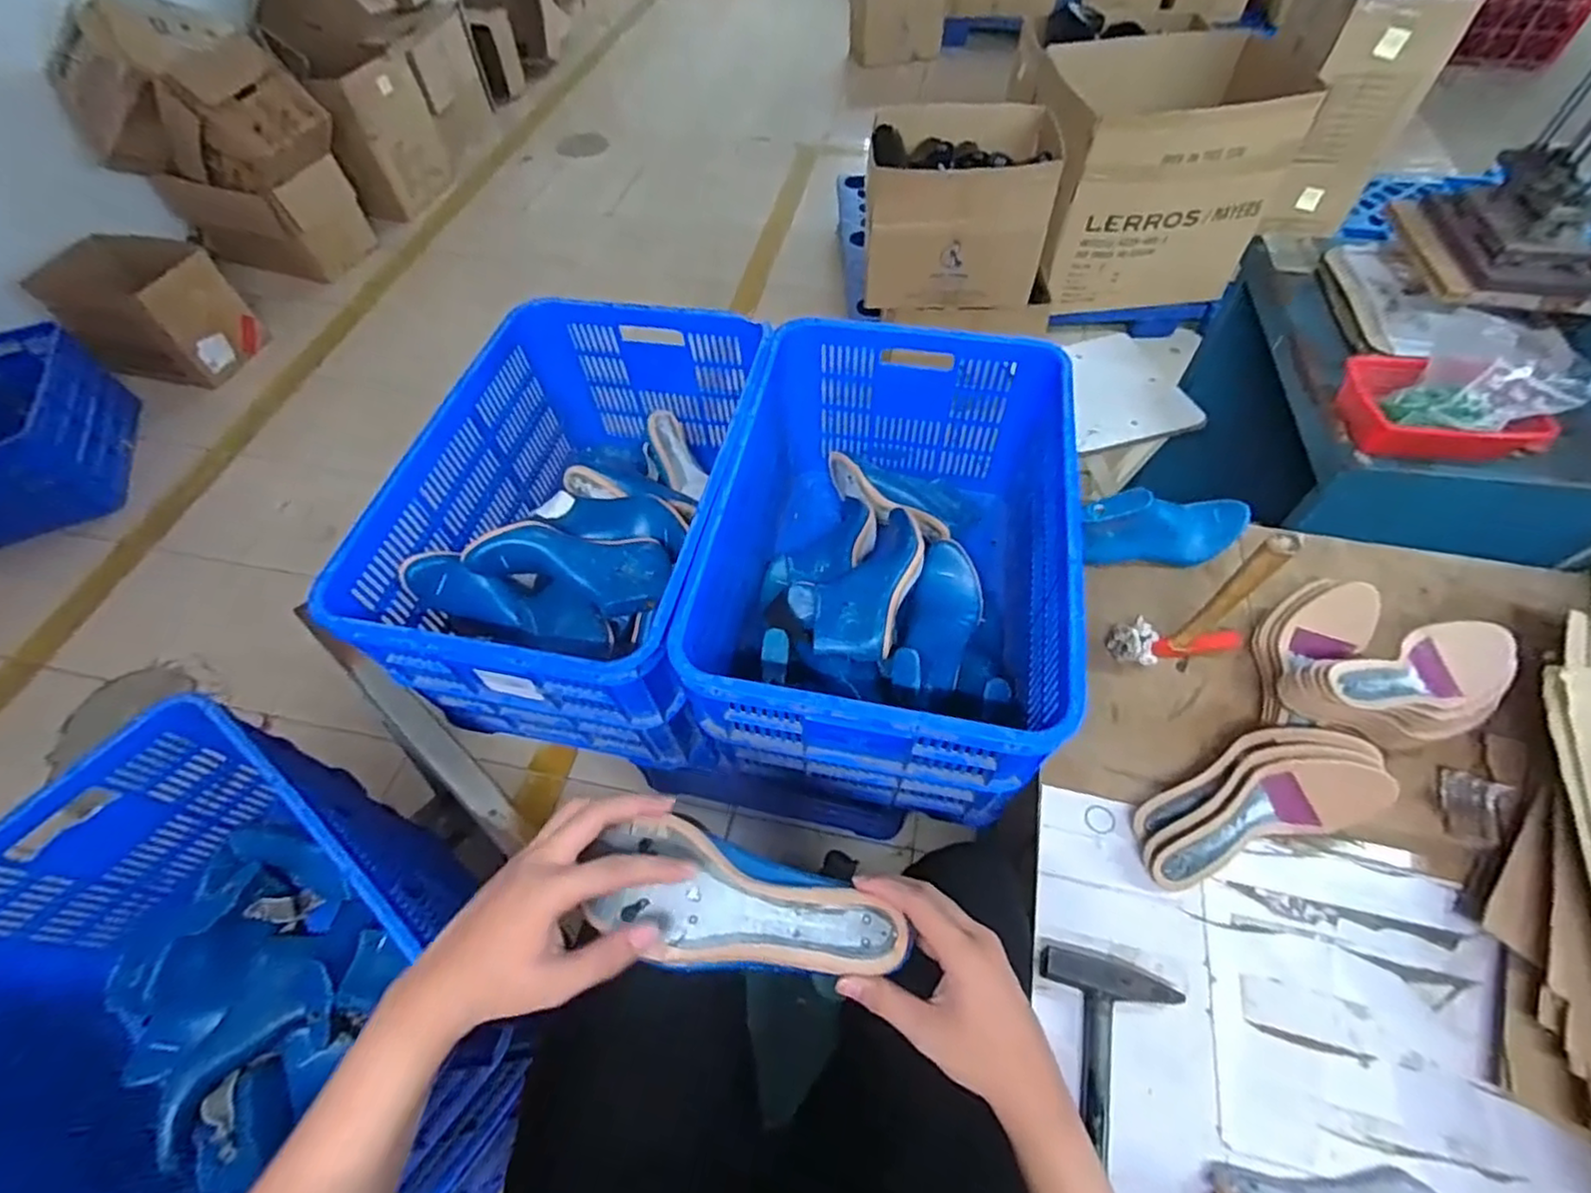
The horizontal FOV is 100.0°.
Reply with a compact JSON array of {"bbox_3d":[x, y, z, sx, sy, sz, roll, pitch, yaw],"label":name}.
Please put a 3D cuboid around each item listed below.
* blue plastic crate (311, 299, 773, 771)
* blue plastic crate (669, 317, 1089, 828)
[{"bbox_3d":[-0.283,-0.121,0.971,0.418,0.287,0.599,9,58,8],"label":"blue plastic crate"},{"bbox_3d":[0.129,-0.058,0.928,0.415,0.311,0.608,10,58,9],"label":"blue plastic crate"}]

